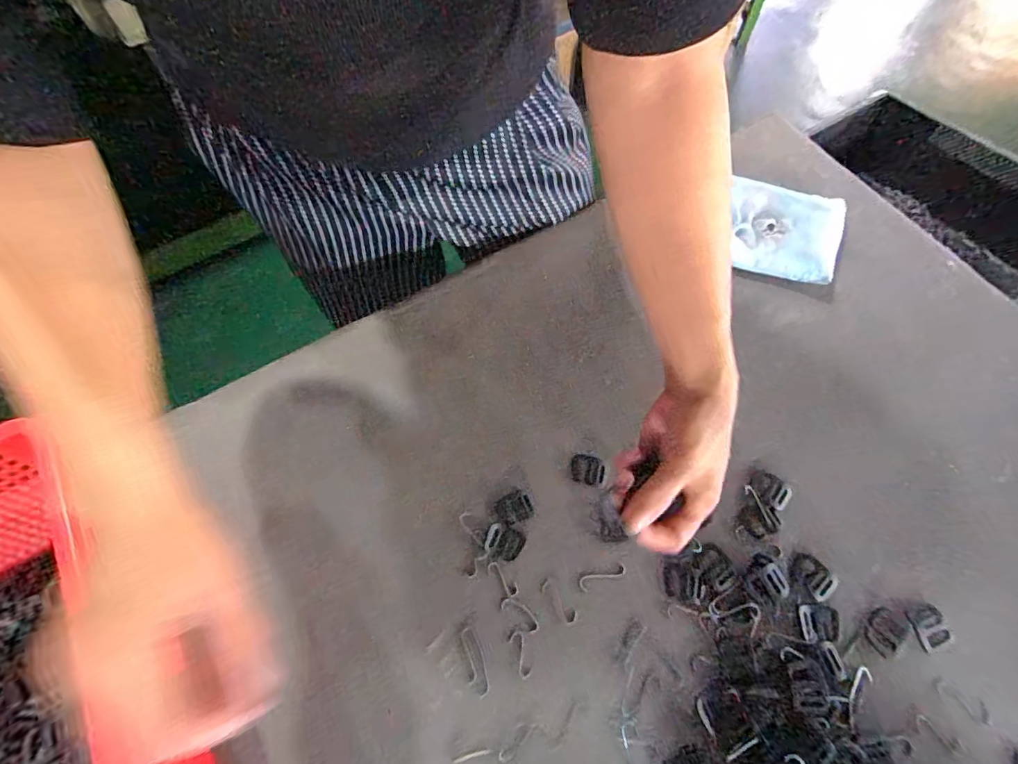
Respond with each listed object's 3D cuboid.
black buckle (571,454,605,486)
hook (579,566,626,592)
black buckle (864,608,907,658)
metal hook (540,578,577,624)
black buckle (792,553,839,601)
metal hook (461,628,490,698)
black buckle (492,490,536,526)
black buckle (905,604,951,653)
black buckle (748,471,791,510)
[{"bbox_3d":[0.070,0.077,0.422,0.029,0.005,0.026,10,67,6],"label":"black buckle"},{"bbox_3d":[0.076,0.158,0.386,0.039,0.004,0.011,-18,65,-7],"label":"hook"},{"bbox_3d":[0.287,0.192,0.365,0.032,0.004,0.026,-42,71,-15],"label":"black buckle"},{"bbox_3d":[0.039,0.175,0.380,0.012,0.004,0.036,-35,68,-15],"label":"metal hook"},{"bbox_3d":[0.243,0.154,0.379,0.023,0.004,0.034,-29,68,-11],"label":"black buckle"},{"bbox_3d":[-0.027,0.214,0.364,0.014,0.004,0.048,-18,65,-7],"label":"metal hook"},{"bbox_3d":[0.004,0.108,0.410,0.032,0.004,0.026,-20,67,-7],"label":"black buckle"},{"bbox_3d":[0.319,0.186,0.363,0.025,0.004,0.029,-14,66,-4],"label":"black buckle"},{"bbox_3d":[0.224,0.091,0.407,0.027,0.005,0.034,-39,71,-14],"label":"black buckle"}]

